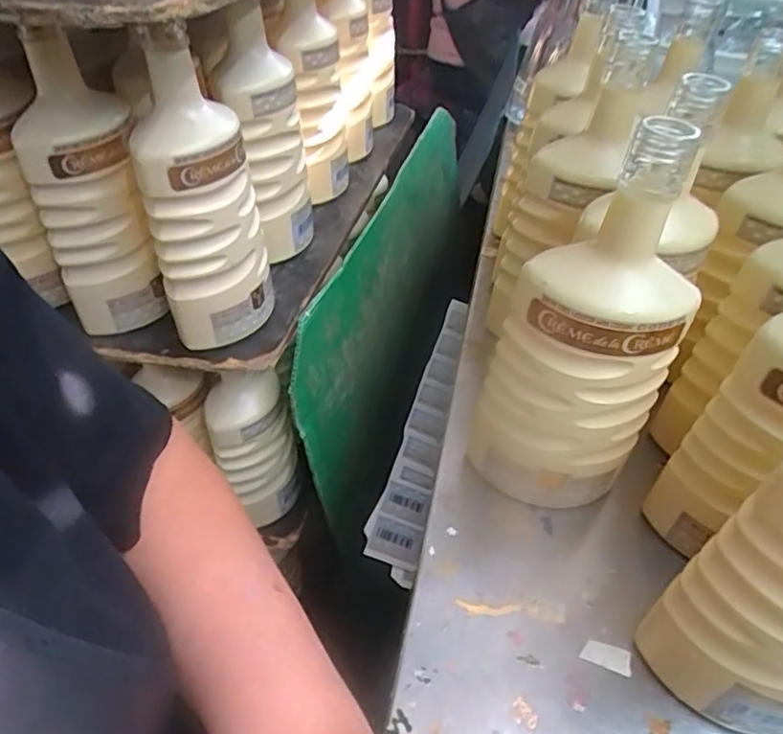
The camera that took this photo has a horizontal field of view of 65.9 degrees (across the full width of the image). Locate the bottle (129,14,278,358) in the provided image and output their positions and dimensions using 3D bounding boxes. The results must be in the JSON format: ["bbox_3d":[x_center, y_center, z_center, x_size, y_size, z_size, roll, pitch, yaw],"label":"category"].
[{"bbox_3d":[-0.139,-0.118,0.452,0.076,0.214,0.063,-4,44,-4],"label":"bottle"}]

